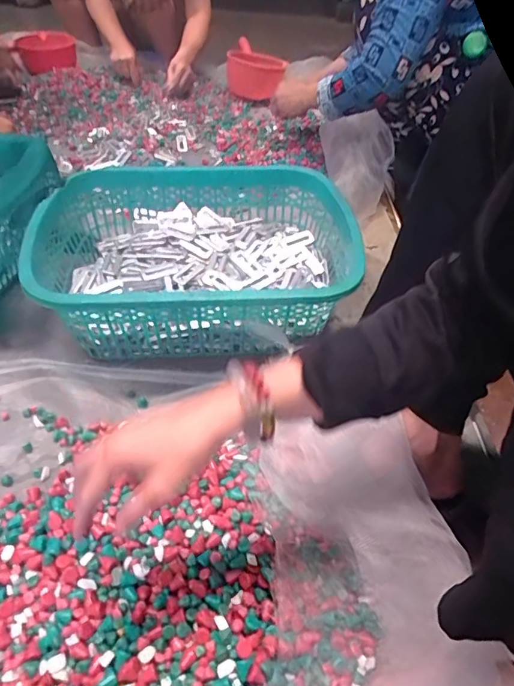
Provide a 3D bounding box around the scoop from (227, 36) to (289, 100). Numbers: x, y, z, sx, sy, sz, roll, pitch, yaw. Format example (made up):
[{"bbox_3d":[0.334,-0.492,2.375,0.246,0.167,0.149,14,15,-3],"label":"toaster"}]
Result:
[{"bbox_3d":[0.003,-0.861,1.492,0.187,0.118,0.229,11,46,5],"label":"scoop"}]

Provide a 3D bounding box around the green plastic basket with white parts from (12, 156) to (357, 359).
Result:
[{"bbox_3d":[-0.098,-0.136,0.749,0.456,0.169,0.363,-1,46,-7],"label":"green plastic basket with white parts"}]

